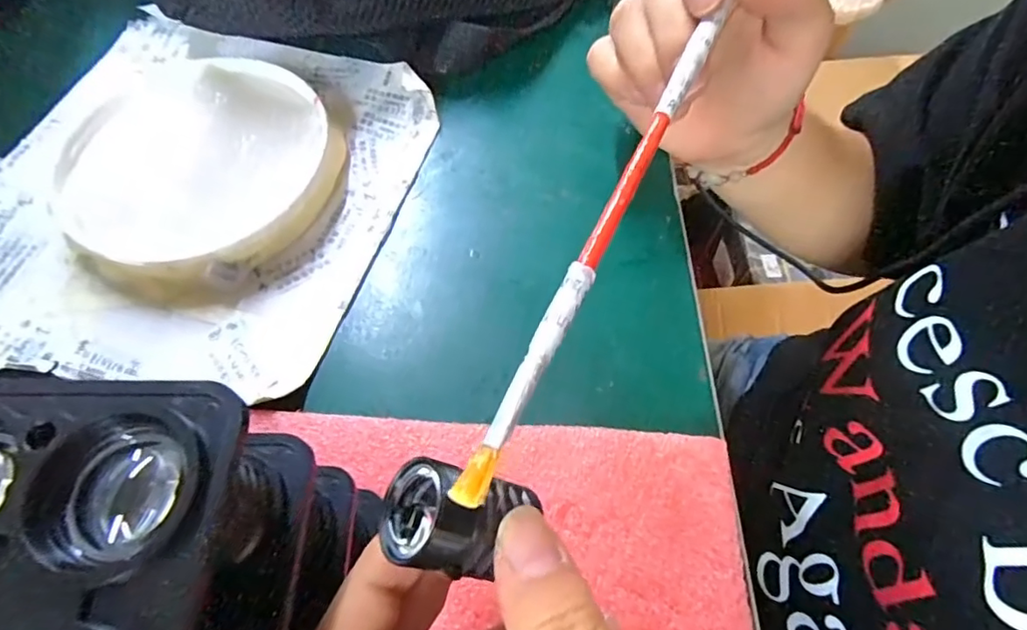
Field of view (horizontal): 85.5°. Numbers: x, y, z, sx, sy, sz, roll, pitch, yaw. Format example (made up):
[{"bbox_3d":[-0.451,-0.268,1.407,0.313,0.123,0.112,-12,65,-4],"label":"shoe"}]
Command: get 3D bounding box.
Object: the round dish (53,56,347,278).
[{"bbox_3d":[-0.143,-0.071,0.258,0.116,0.020,0.122,-1,62,1],"label":"round dish"}]

